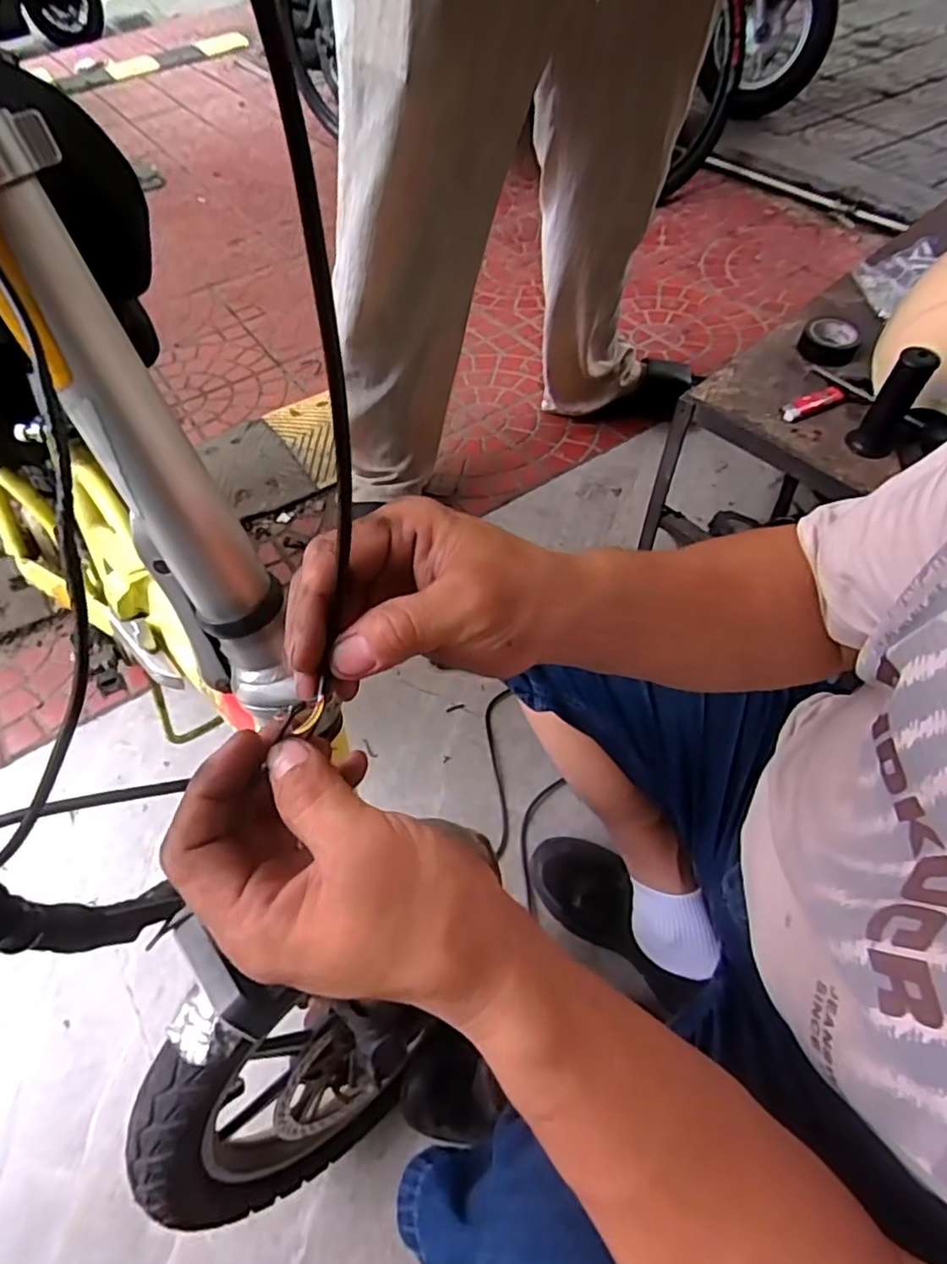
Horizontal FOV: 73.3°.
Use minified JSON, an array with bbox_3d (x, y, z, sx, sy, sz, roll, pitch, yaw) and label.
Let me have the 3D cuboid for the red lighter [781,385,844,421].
[{"bbox_3d":[0.393,-0.266,0.739,0.084,0.008,0.020,-24,62,-14],"label":"red lighter"}]

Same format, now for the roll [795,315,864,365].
[{"bbox_3d":[0.440,-0.360,0.786,0.065,0.025,0.066,0,59,0],"label":"roll"}]

